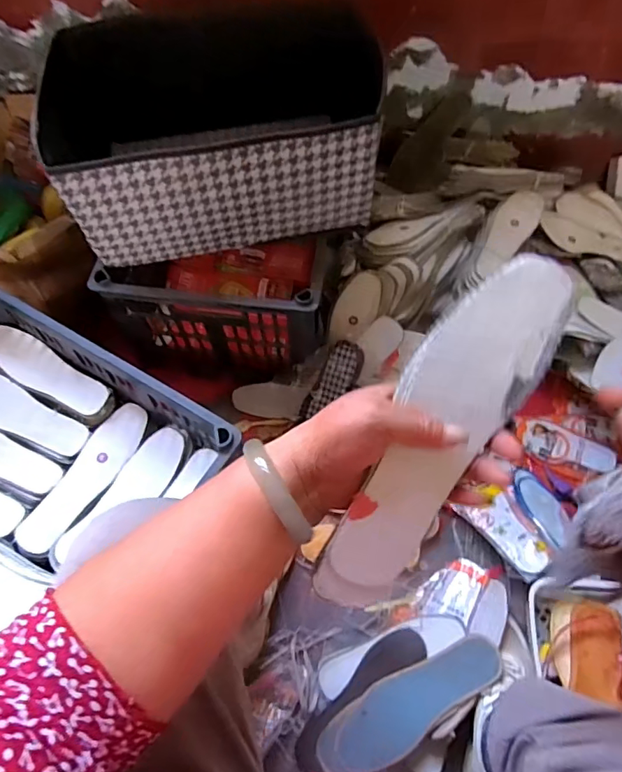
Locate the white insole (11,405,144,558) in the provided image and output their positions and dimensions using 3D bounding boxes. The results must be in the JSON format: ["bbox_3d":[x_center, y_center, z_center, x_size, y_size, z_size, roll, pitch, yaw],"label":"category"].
[{"bbox_3d":[-0.317,0.128,0.701,0.065,0.022,0.231,28,72,11],"label":"white insole"}]

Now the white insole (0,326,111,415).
[{"bbox_3d":[-0.402,-0.022,0.748,0.219,0.021,0.063,28,72,11],"label":"white insole"}]

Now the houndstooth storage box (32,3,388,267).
[{"bbox_3d":[-0.133,-0.411,0.735,0.456,0.174,0.392,-8,69,-2],"label":"houndstooth storage box"}]

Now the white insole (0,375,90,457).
[{"bbox_3d":[-0.435,0.039,0.736,0.213,0.027,0.065,25,72,10],"label":"white insole"}]

